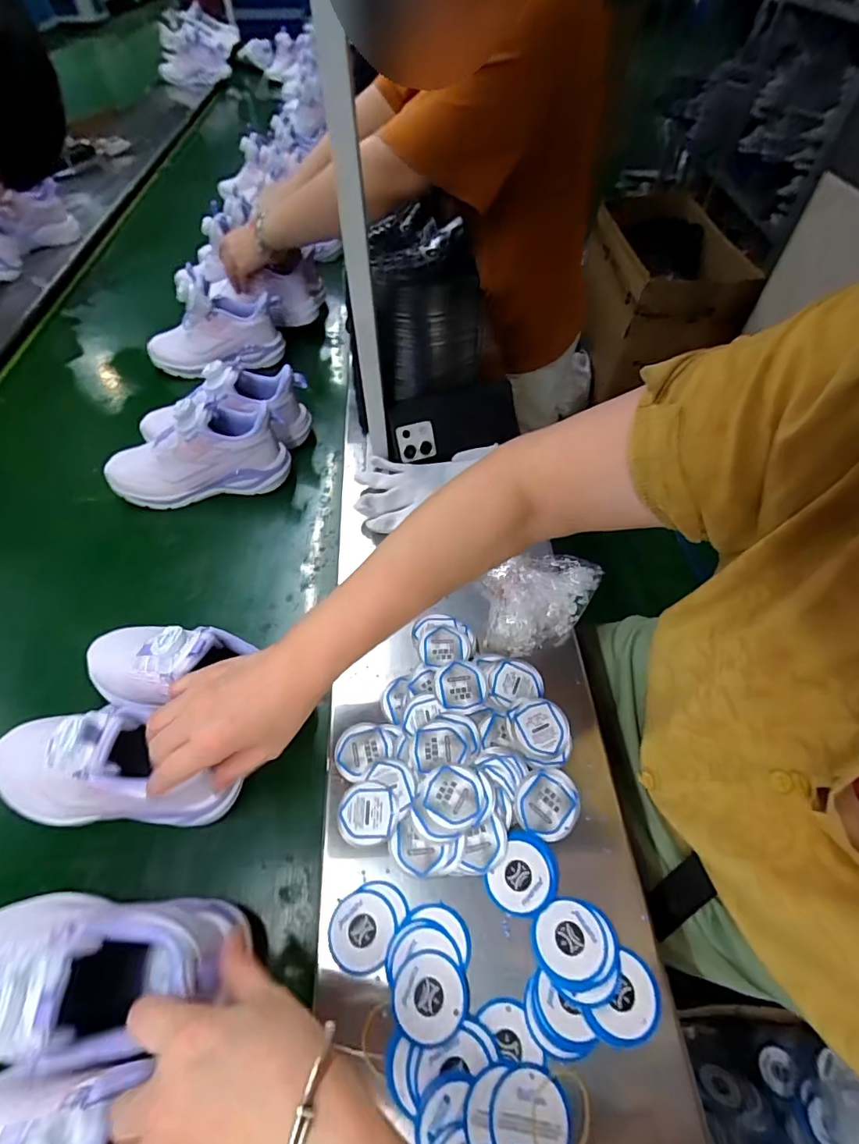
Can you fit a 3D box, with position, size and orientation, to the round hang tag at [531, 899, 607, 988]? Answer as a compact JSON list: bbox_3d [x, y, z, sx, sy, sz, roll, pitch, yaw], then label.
[{"bbox_3d":[0.096,0.254,0.340,0.049,0.005,0.049,-5,43,4],"label":"round hang tag"}]

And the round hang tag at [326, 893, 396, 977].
[{"bbox_3d":[-0.047,0.254,0.350,0.046,0.004,0.046,0,51,0],"label":"round hang tag"}]

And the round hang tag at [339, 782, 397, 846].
[{"bbox_3d":[-0.050,0.192,0.395,0.044,0.004,0.045,-1,56,1],"label":"round hang tag"}]

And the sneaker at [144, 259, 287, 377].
[{"bbox_3d":[-0.347,-0.392,0.797,0.203,0.143,0.104,1,53,1],"label":"sneaker"}]

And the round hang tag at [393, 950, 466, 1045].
[{"bbox_3d":[0.000,0.280,0.327,0.048,0.004,0.047,0,51,1],"label":"round hang tag"}]

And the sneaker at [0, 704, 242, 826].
[{"bbox_3d":[-0.258,0.142,0.381,0.203,0.094,0.083,3,56,3],"label":"sneaker"}]

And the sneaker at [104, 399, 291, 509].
[{"bbox_3d":[-0.292,-0.147,0.620,0.219,0.107,0.084,-11,54,-8],"label":"sneaker"}]

